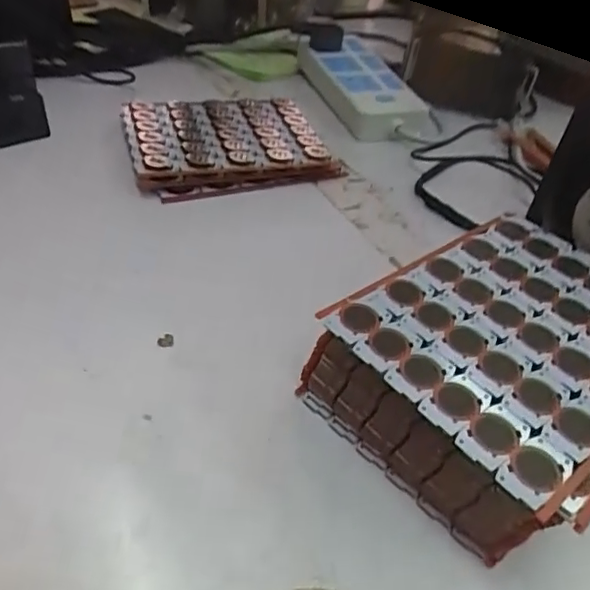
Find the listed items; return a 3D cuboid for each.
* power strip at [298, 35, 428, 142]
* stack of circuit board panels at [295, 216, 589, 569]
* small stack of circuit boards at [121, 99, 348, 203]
[{"bbox_3d":[0.060,-0.197,0.539,0.084,0.032,0.160,-5,44,-13],"label":"power strip"},{"bbox_3d":[0.104,0.036,0.278,0.156,0.061,0.124,-27,52,-32],"label":"stack of circuit board panels"},{"bbox_3d":[-0.053,-0.119,0.442,0.148,0.028,0.101,-12,46,-20],"label":"small stack of circuit boards"}]

